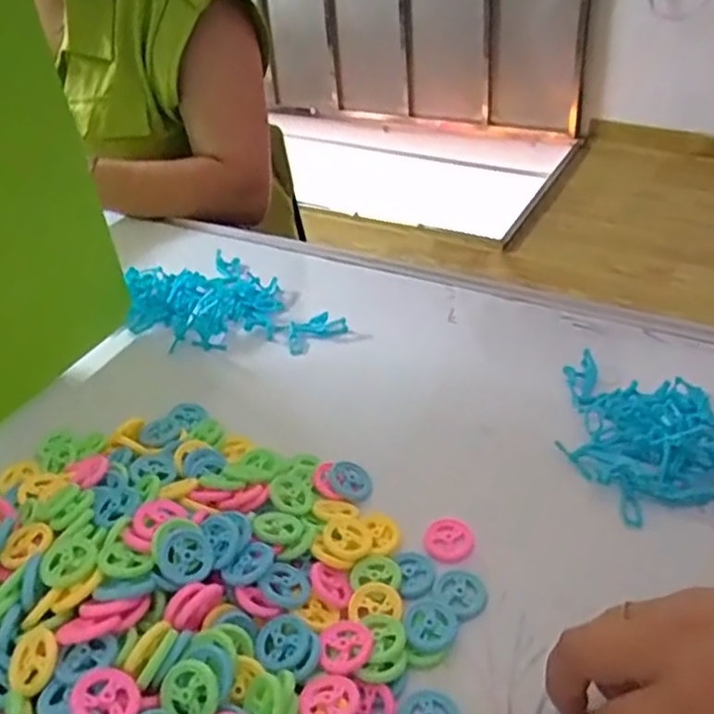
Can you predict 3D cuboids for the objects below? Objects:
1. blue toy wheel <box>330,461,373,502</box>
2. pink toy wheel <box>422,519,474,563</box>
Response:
[{"bbox_3d":[-0.004,0.083,0.468,0.030,0.005,0.027,28,43,1],"label":"blue toy wheel"},{"bbox_3d":[0.056,0.112,0.429,0.028,0.005,0.029,-5,36,4],"label":"pink toy wheel"}]

